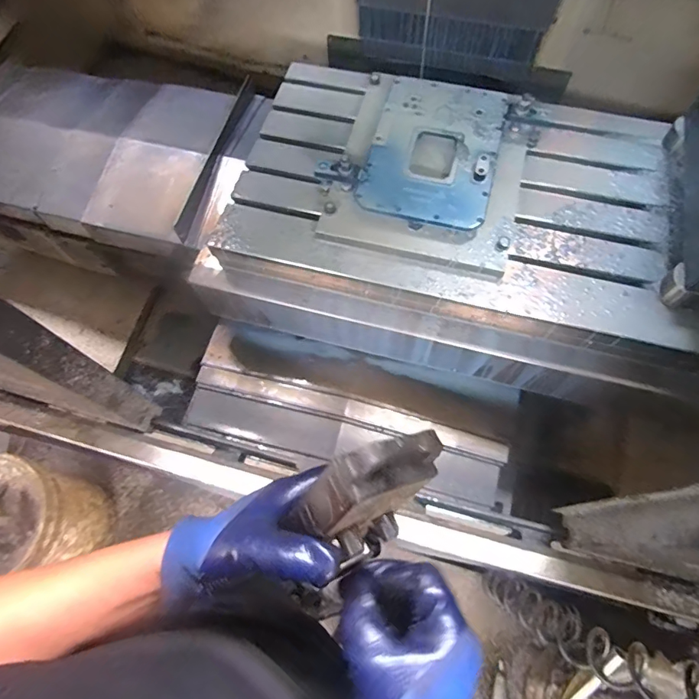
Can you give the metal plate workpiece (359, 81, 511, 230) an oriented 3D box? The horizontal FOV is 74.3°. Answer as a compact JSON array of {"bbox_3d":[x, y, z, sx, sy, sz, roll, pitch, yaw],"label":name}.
[{"bbox_3d":[0.183,-0.432,0.986,0.265,0.038,0.370,14,68,8],"label":"metal plate workpiece"}]

